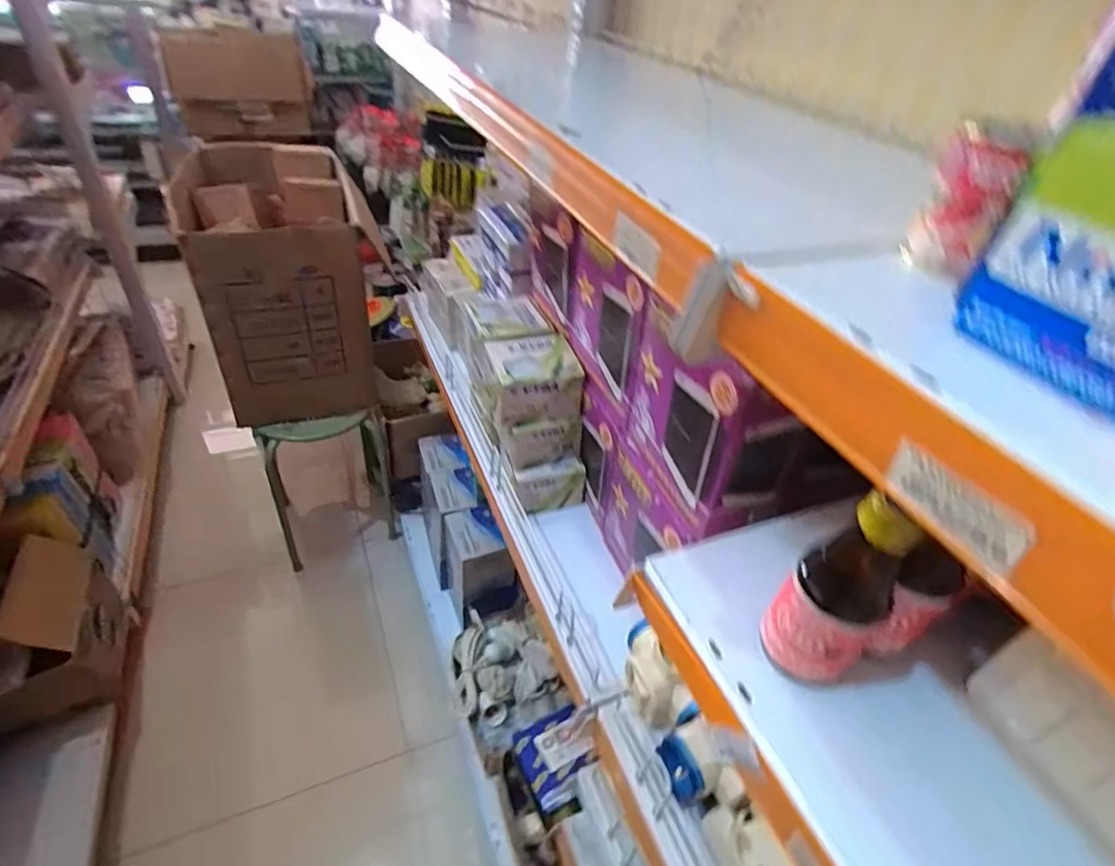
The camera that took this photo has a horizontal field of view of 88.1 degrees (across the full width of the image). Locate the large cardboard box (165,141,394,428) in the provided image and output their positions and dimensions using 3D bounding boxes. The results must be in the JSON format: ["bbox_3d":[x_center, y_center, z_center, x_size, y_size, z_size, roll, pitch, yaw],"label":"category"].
[{"bbox_3d":[-0.638,-0.346,1.396,0.394,0.519,0.497,-11,43,-21],"label":"large cardboard box"}]

